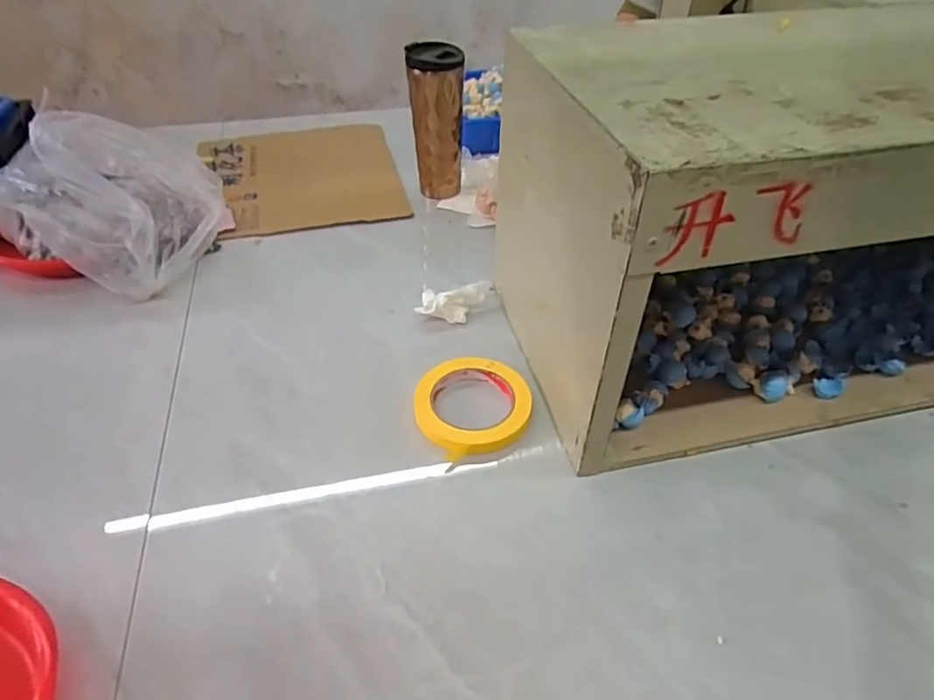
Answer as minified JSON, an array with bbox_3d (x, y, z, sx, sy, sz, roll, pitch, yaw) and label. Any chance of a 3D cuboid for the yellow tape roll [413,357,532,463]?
[{"bbox_3d":[0.004,0.049,0.564,0.108,0.017,0.108,0,43,0],"label":"yellow tape roll"}]

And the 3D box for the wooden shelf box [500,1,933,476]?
[{"bbox_3d":[0.365,-0.129,0.562,0.616,0.282,0.279,-8,44,-9],"label":"wooden shelf box"}]

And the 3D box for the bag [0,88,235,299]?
[{"bbox_3d":[-0.440,-0.191,0.701,0.296,0.186,0.160,19,46,19],"label":"bag"}]

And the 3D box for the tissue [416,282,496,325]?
[{"bbox_3d":[-0.009,-0.054,0.669,0.098,0.034,0.041,-15,45,-16],"label":"tissue"}]

